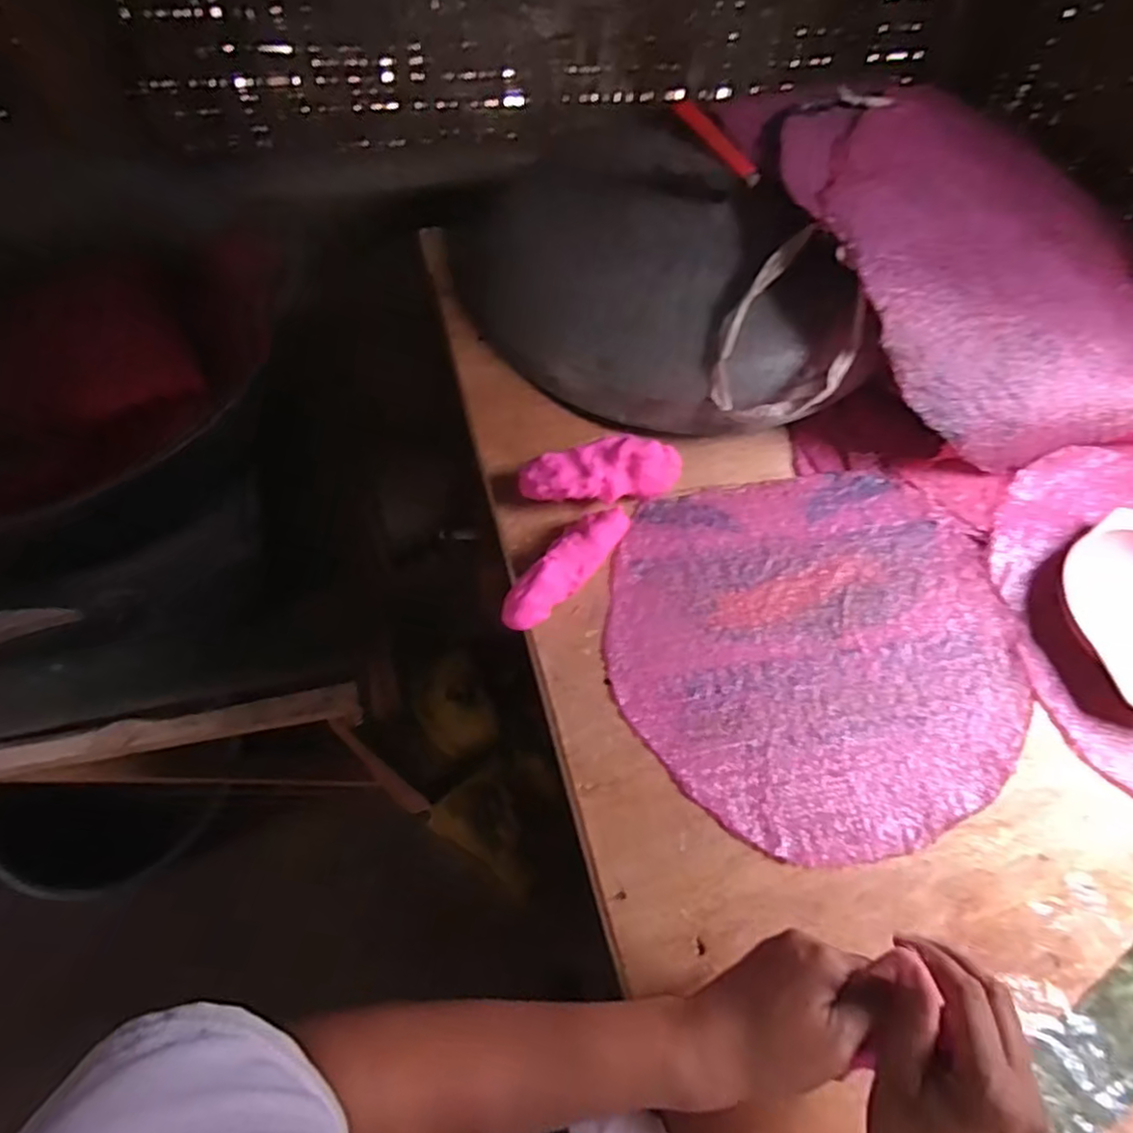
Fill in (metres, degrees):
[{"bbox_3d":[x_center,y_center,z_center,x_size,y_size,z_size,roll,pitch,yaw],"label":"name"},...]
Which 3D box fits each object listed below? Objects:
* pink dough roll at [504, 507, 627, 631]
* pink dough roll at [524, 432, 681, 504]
[{"bbox_3d":[0.000,0.000,0.540,0.039,0.037,0.134,33,65,13],"label":"pink dough roll"},{"bbox_3d":[0.031,-0.079,0.582,0.137,0.042,0.046,-13,64,-10],"label":"pink dough roll"}]

